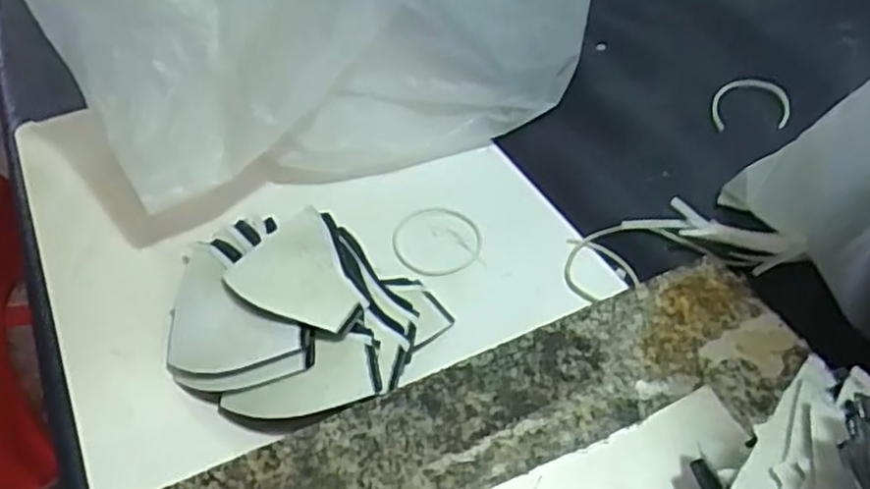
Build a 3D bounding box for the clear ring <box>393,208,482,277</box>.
[{"bbox_3d":[0.001,-0.002,0.384,0.047,0.006,0.048,-2,49,2],"label":"clear ring"}]

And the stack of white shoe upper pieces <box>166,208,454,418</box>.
[{"bbox_3d":[-0.068,0.029,0.337,0.123,0.031,0.104,31,57,27],"label":"stack of white shoe upper pieces"}]

